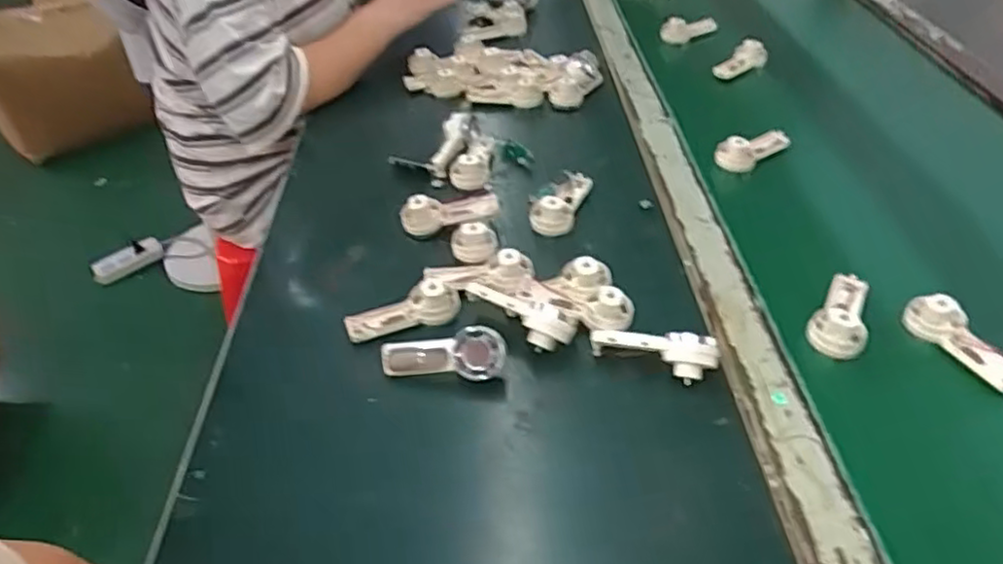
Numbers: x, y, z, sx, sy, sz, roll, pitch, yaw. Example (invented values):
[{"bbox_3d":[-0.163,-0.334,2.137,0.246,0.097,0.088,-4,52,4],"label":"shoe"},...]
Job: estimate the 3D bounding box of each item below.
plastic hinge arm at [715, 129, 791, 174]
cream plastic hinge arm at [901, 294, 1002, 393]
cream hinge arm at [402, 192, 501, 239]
[{"bbox_3d":[0.282,-0.152,0.768,0.091,0.033,0.037,-25,46,-23],"label":"plastic hinge arm"},{"bbox_3d":[0.363,0.046,0.538,0.026,0.035,0.094,-29,48,-26],"label":"cream plastic hinge arm"},{"bbox_3d":[-0.050,-0.070,0.675,0.094,0.027,0.038,-7,42,-5],"label":"cream hinge arm"}]

